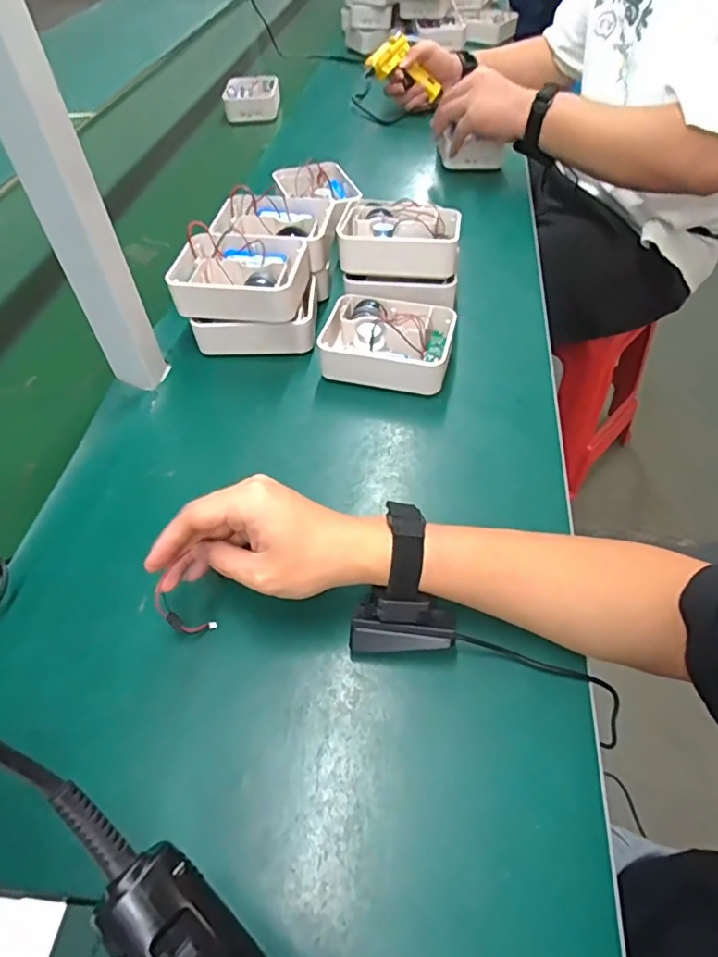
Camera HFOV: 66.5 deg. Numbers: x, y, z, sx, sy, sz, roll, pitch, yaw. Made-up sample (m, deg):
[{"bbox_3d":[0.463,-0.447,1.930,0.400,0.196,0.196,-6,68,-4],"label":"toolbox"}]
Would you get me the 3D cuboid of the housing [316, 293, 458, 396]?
[{"bbox_3d":[0.031,-0.142,0.573,0.131,0.052,0.102,10,52,11],"label":"housing"}]

